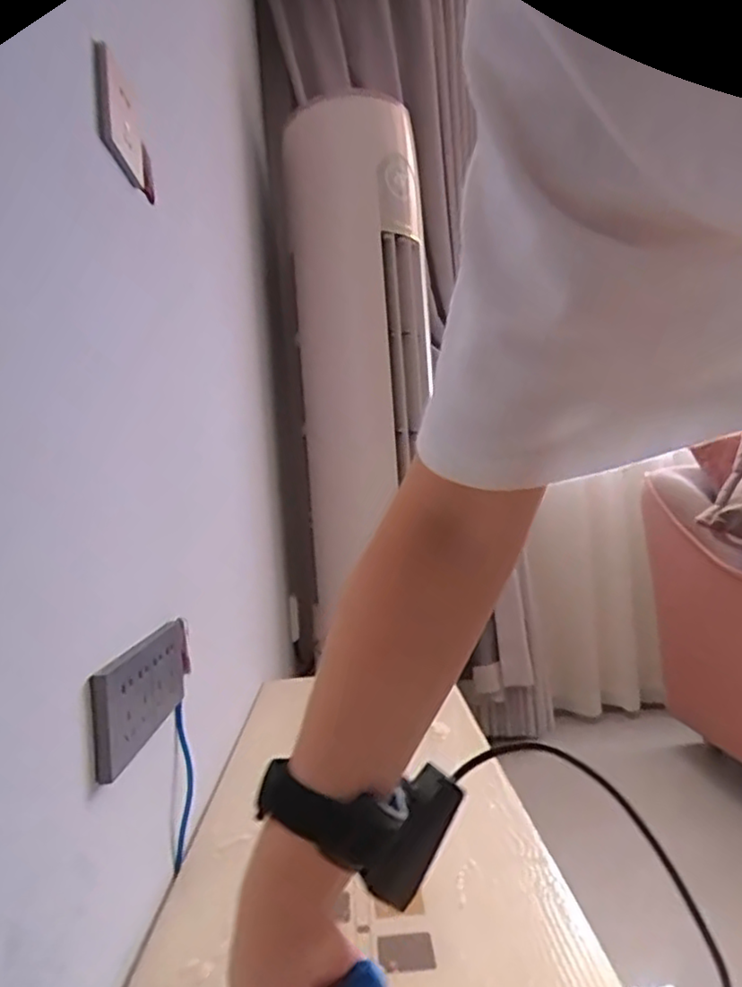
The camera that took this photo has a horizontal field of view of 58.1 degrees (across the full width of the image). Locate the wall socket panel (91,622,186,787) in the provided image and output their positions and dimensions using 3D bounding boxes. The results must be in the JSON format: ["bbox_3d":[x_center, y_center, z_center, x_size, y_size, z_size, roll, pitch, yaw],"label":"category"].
[{"bbox_3d":[-0.187,0.161,0.559,0.011,0.076,0.216,-5,0,-2],"label":"wall socket panel"}]

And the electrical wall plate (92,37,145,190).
[{"bbox_3d":[-0.223,-0.333,0.596,0.014,0.086,0.096,-5,0,-2],"label":"electrical wall plate"}]

